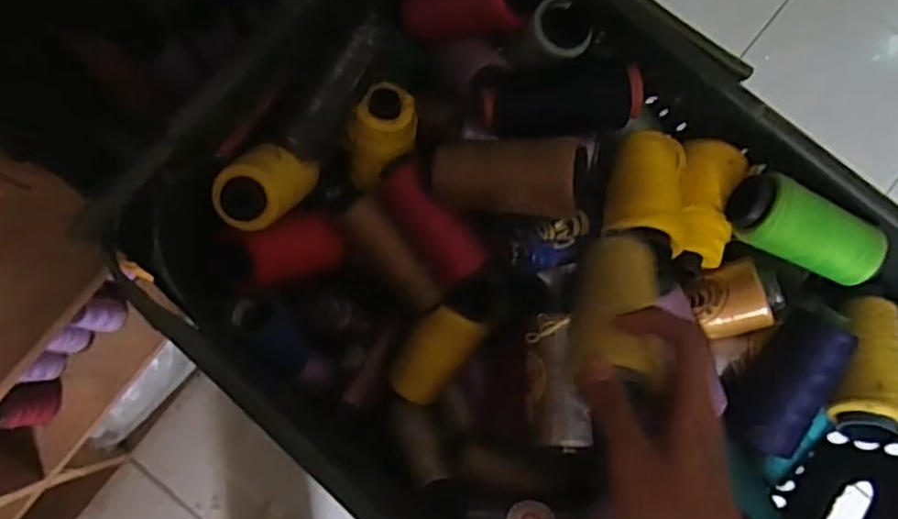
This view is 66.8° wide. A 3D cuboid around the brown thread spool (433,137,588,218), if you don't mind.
[{"bbox_3d":[0.046,-0.057,0.506,0.109,0.066,0.054,3,82,9],"label":"brown thread spool"}]

